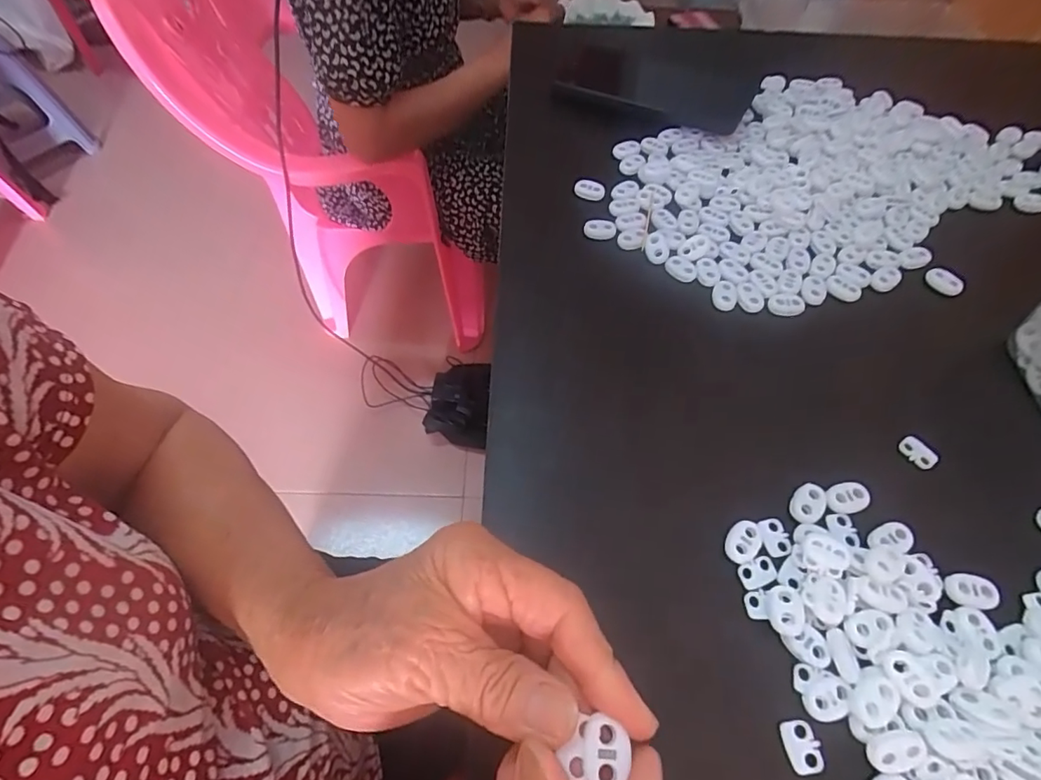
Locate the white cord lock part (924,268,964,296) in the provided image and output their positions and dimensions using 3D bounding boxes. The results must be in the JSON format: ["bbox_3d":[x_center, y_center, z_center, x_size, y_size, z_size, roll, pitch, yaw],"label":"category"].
[{"bbox_3d":[0.284,-0.073,0.352,0.023,0.006,0.012,40,67,21],"label":"white cord lock part"}]

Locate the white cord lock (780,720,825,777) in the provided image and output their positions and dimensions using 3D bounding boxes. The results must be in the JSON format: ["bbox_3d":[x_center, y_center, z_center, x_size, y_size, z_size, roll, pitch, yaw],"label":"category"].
[{"bbox_3d":[0.118,0.150,0.220,0.013,0.004,0.019,-7,59,-4],"label":"white cord lock"}]

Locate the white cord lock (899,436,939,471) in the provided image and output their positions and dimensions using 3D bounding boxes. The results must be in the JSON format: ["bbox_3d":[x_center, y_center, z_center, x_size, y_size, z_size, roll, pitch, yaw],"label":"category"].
[{"bbox_3d":[0.220,0.035,0.291,0.012,0.004,0.020,-36,68,-21],"label":"white cord lock"}]

